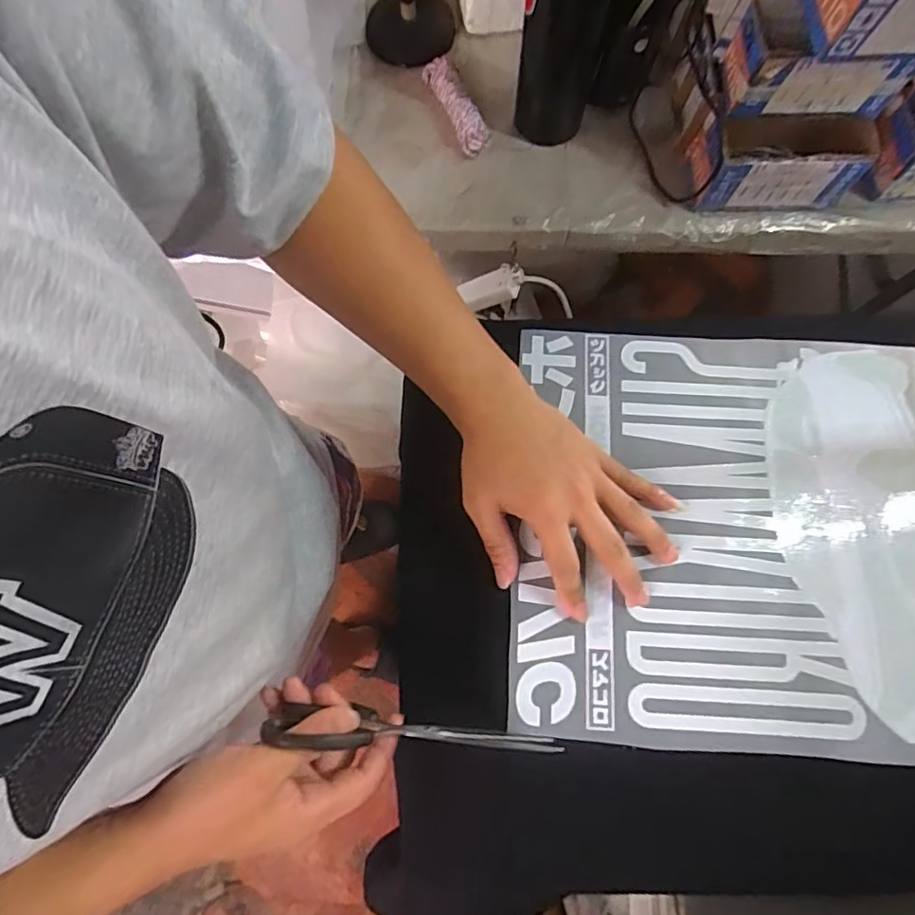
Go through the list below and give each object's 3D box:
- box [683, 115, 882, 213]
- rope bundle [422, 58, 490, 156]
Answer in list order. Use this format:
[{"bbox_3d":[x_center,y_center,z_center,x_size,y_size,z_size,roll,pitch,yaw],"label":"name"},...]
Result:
[{"bbox_3d":[0.343,-0.318,0.585,0.165,0.082,0.076,-2,77,-1],"label":"box"},{"bbox_3d":[-0.002,-0.406,0.636,0.027,0.033,0.124,-27,79,-6],"label":"rope bundle"}]

